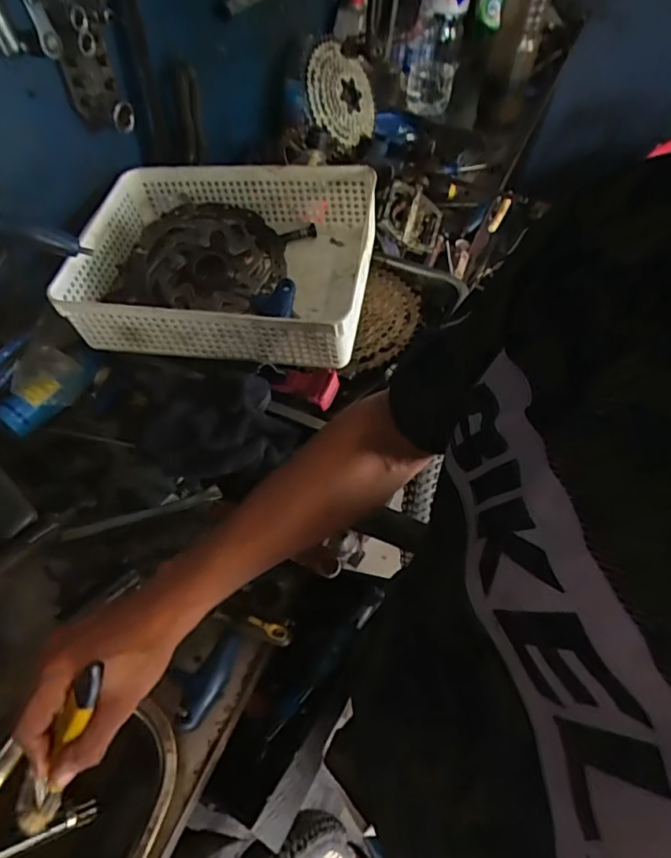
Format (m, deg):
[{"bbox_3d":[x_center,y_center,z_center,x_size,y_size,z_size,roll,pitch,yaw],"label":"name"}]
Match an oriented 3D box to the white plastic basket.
[{"bbox_3d":[-0.129,-0.196,0.643,0.327,0.099,0.247,9,56,2],"label":"white plastic basket"}]

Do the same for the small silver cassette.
[{"bbox_3d":[0.018,-0.606,0.996,0.144,0.166,0.047,-30,24,-27],"label":"small silver cassette"}]

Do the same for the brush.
[{"bbox_3d":[-0.197,0.227,0.393,0.033,0.161,0.015,35,22,18],"label":"brush"}]

